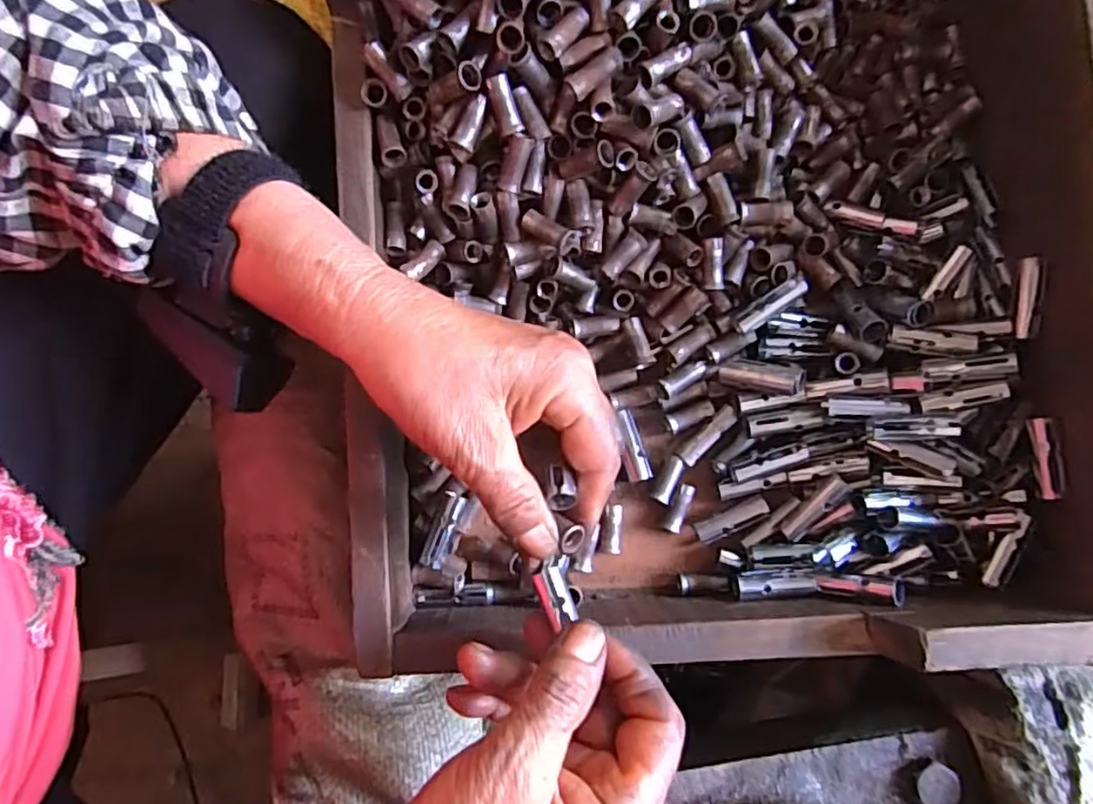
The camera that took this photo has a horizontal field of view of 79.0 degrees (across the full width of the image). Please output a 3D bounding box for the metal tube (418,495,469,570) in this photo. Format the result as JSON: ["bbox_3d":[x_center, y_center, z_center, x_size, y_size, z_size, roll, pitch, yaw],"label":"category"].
[{"bbox_3d":[-0.051,0.064,0.328,0.013,0.011,0.037,20,80,4],"label":"metal tube"}]

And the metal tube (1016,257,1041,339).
[{"bbox_3d":[0.219,-0.047,0.302,0.006,0.005,0.036,-1,102,0],"label":"metal tube"}]

